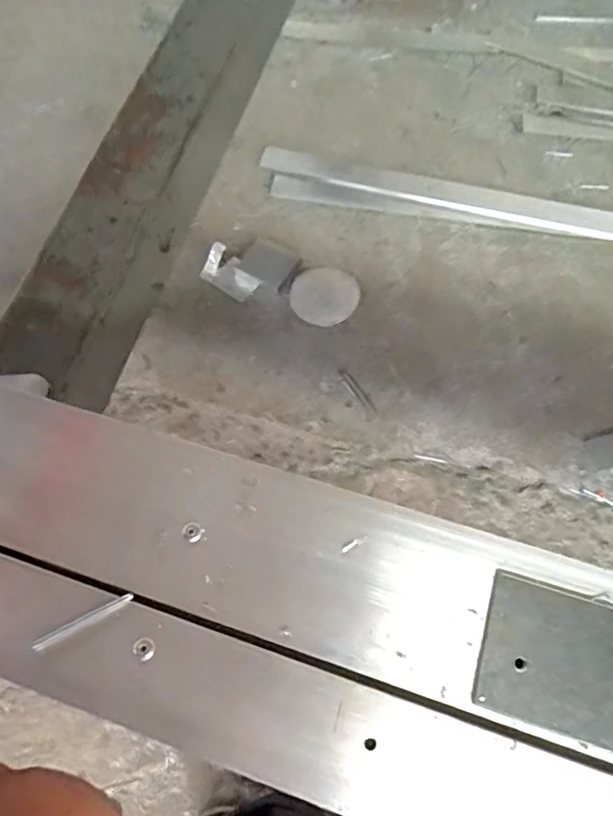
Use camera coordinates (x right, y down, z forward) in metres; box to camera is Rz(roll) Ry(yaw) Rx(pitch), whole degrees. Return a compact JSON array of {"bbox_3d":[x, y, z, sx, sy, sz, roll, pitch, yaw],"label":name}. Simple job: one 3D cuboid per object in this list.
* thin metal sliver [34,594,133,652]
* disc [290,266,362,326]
[{"bbox_3d":[-0.109,0.105,0.264,0.051,0.004,0.005,-26,70,-8],"label":"thin metal sliver"},{"bbox_3d":[0.031,-0.193,0.926,0.114,0.014,0.098,18,91,12],"label":"disc"}]

